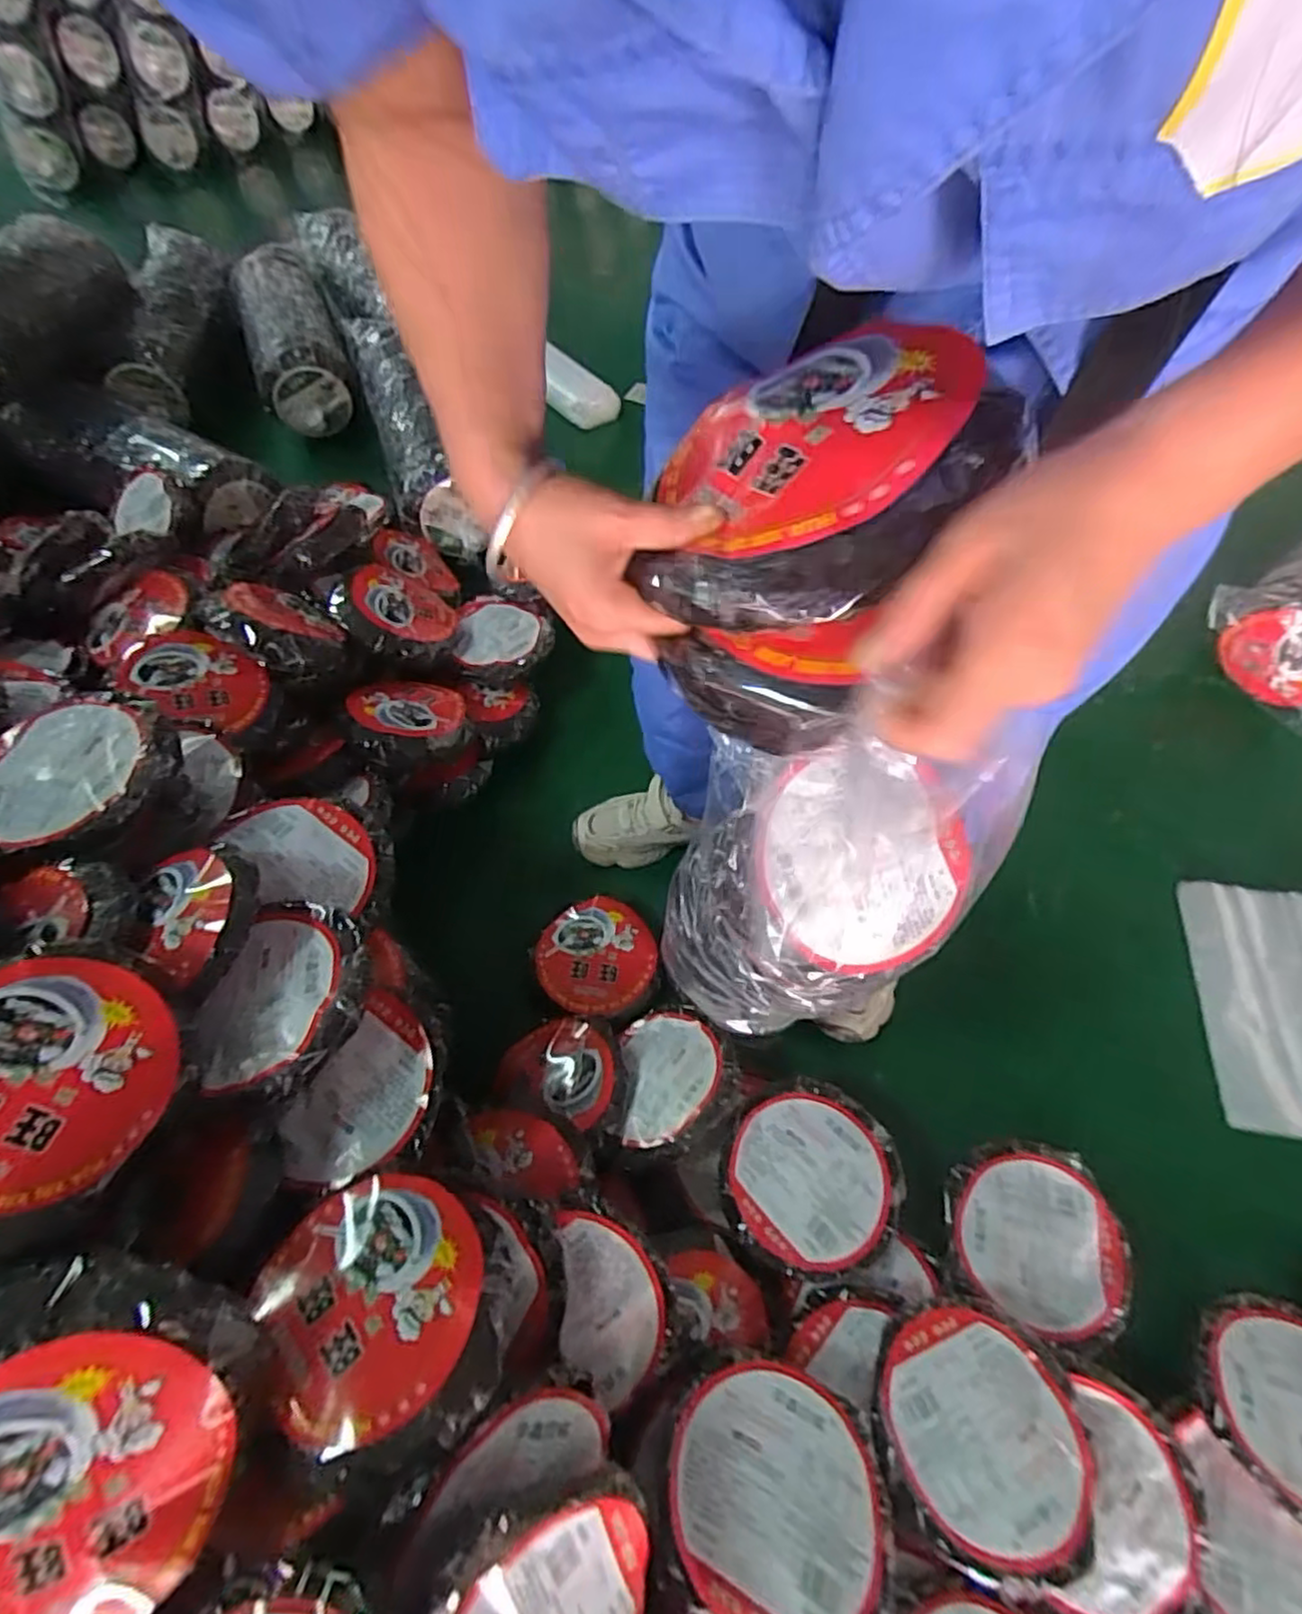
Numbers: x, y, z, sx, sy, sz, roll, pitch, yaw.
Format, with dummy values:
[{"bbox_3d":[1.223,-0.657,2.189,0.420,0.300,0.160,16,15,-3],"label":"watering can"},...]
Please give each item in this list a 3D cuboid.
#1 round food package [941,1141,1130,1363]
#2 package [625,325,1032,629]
[{"bbox_3d":[0.381,0.430,0.712,0.163,0.057,0.163,-1,59,1],"label":"round food package"},{"bbox_3d":[0.068,-0.138,0.309,0.147,0.040,0.147,-14,61,28],"label":"package"}]

